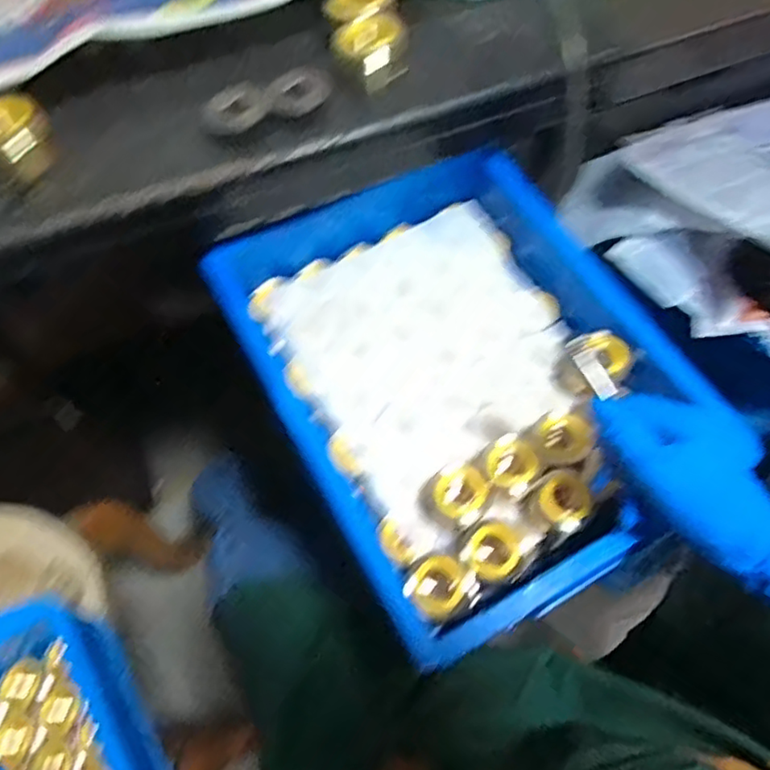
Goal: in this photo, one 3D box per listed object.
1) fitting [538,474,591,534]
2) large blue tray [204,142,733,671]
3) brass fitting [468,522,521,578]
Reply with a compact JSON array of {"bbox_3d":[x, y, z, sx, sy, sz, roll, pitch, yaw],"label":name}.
[{"bbox_3d":[0.123,0.078,0.416,0.033,0.019,0.032,-1,86,15],"label":"fitting"},{"bbox_3d":[0.045,-0.026,0.467,0.258,0.066,0.338,-27,67,-13],"label":"large blue tray"},{"bbox_3d":[0.071,0.110,0.402,0.032,0.028,0.031,0,64,0],"label":"brass fitting"}]

